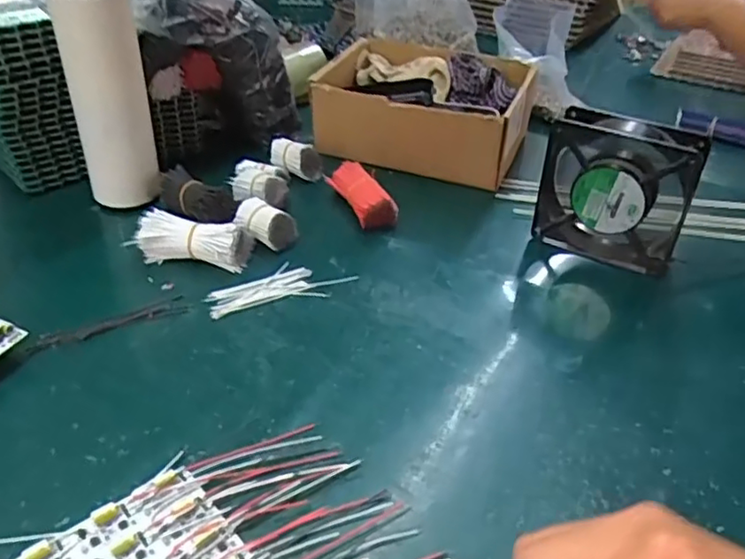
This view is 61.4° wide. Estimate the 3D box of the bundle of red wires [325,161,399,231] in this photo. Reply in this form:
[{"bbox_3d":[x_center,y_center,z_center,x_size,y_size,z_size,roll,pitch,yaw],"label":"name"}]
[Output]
[{"bbox_3d":[-0.009,-0.081,0.611,0.033,0.036,0.091,-17,41,-26],"label":"bundle of red wires"}]

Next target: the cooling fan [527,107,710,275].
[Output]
[{"bbox_3d":[0.204,-0.069,0.542,0.120,0.133,0.036,18,39,18],"label":"cooling fan"}]

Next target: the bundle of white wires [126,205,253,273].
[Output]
[{"bbox_3d":[-0.155,-0.034,0.540,0.098,0.034,0.037,6,36,3],"label":"bundle of white wires"}]

